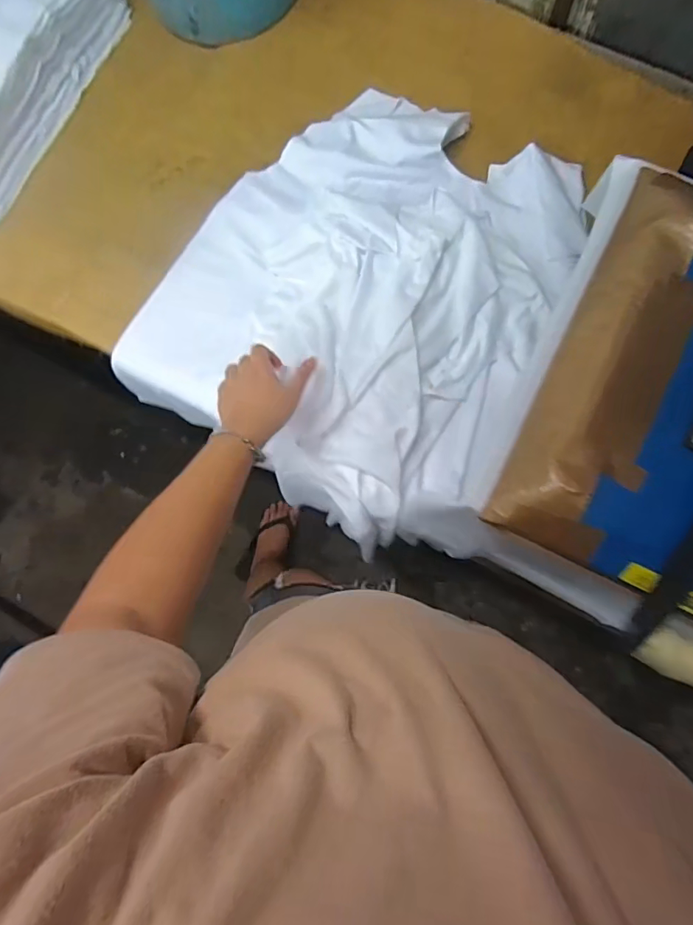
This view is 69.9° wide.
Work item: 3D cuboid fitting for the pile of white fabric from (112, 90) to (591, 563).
[{"bbox_3d":[0.012,-0.229,0.669,0.500,0.085,0.546,27,84,7],"label":"pile of white fabric"}]

